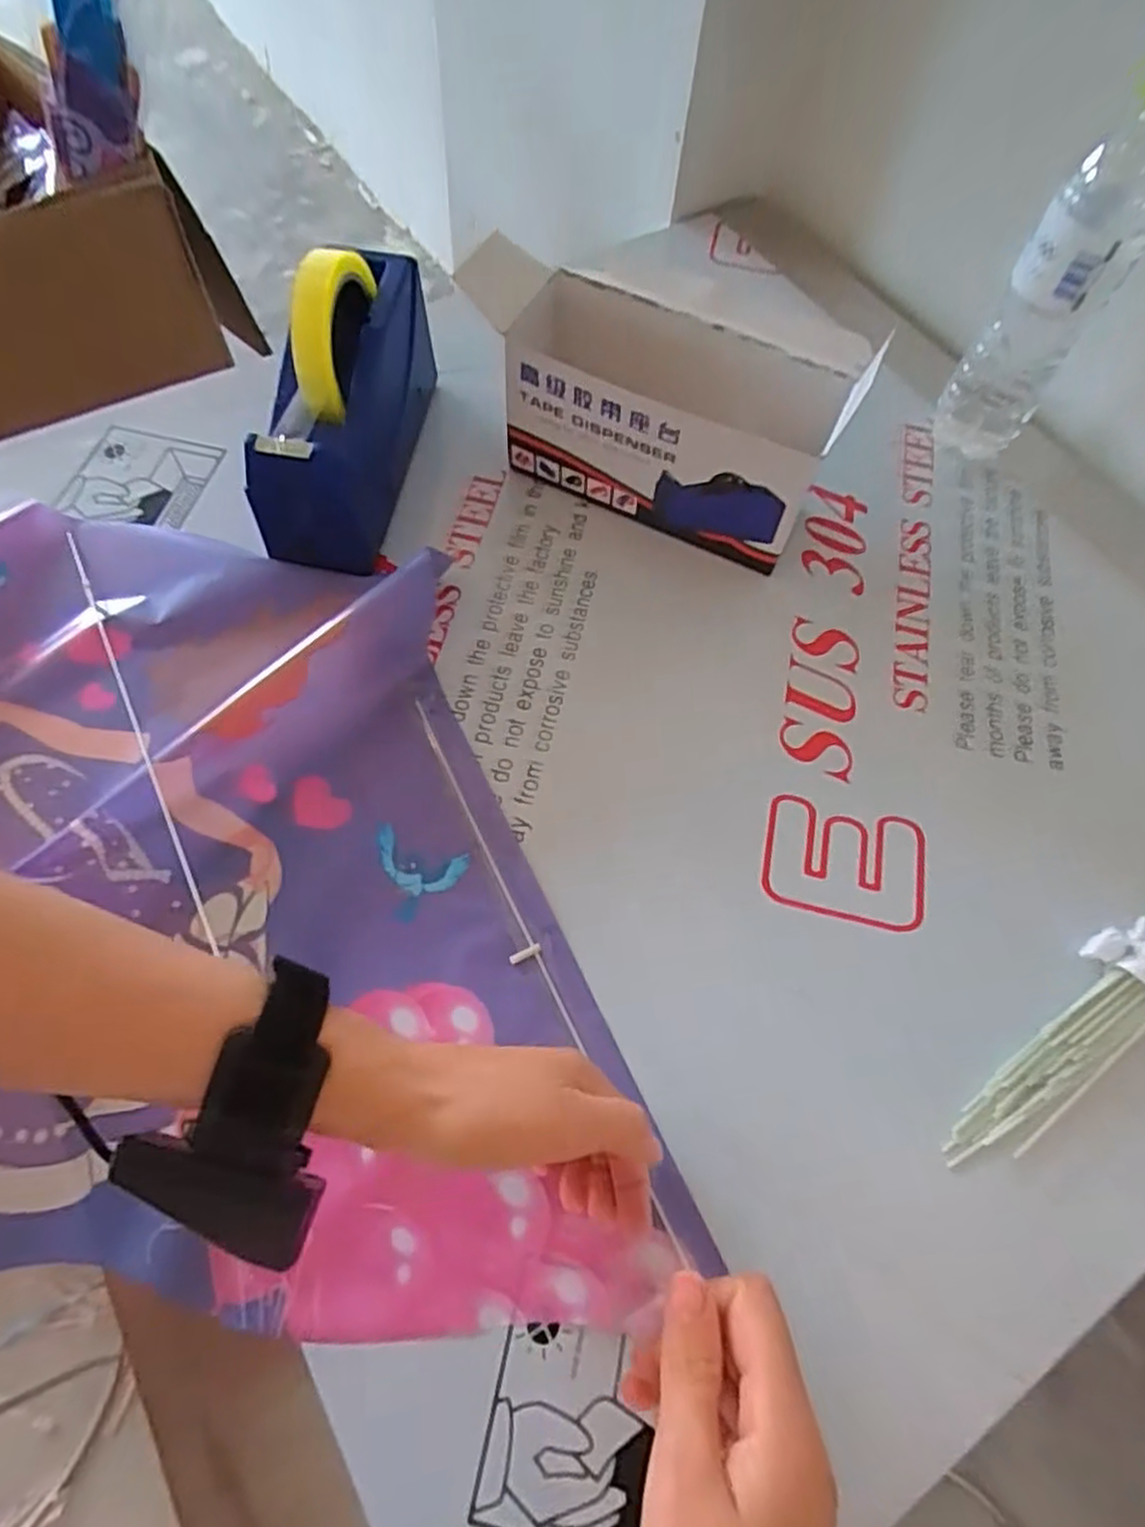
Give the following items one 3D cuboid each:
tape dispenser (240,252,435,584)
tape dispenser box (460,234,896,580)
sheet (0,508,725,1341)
[{"bbox_3d":[-0.150,-0.241,0.487,0.073,0.131,0.202,13,65,3],"label":"tape dispenser"},{"bbox_3d":[0.052,-0.231,0.491,0.241,0.127,0.083,26,66,9],"label":"tape dispenser box"},{"bbox_3d":[-0.210,0.039,0.390,0.511,0.068,0.428,2,65,-2],"label":"sheet"}]

